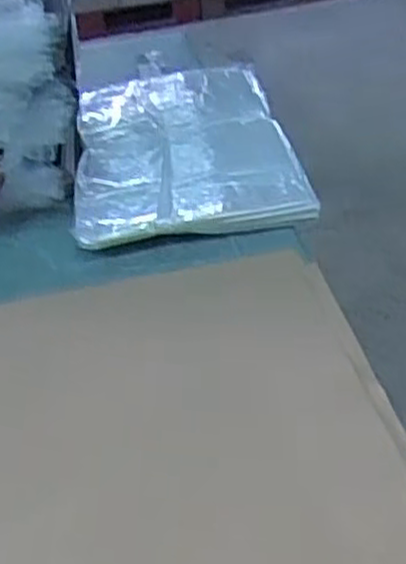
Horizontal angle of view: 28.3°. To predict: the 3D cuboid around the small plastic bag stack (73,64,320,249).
[{"bbox_3d":[-0.030,-0.176,0.965,0.237,0.024,0.437,-8,34,-2],"label":"small plastic bag stack"}]

